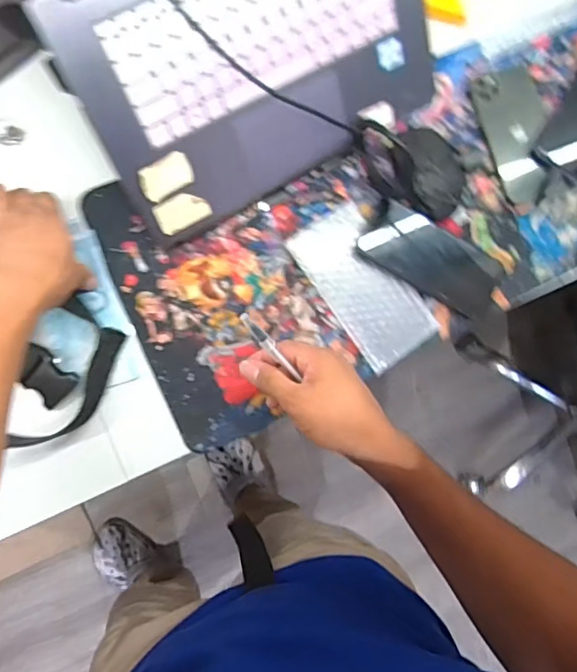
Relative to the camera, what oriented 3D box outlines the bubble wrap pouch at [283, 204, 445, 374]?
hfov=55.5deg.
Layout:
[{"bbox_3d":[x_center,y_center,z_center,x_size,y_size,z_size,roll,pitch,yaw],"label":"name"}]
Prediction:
[{"bbox_3d":[0.082,-0.054,0.595,0.089,0.010,0.172,-35,89,-10],"label":"bubble wrap pouch"}]

